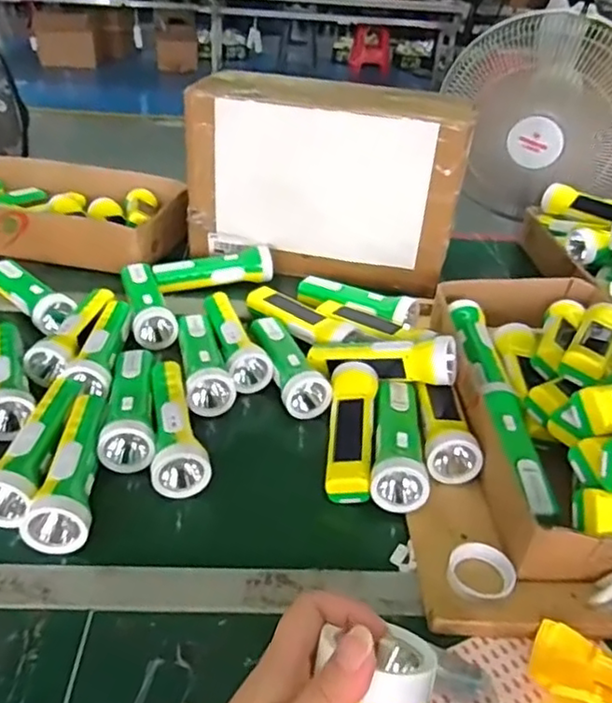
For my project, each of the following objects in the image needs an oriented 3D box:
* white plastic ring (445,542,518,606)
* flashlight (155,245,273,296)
[{"bbox_3d":[0.143,0.185,0.524,0.054,0.014,0.057,4,35,-3],"label":"white plastic ring"},{"bbox_3d":[-0.132,-0.121,0.910,0.167,0.042,0.043,-5,36,-15],"label":"flashlight"}]

